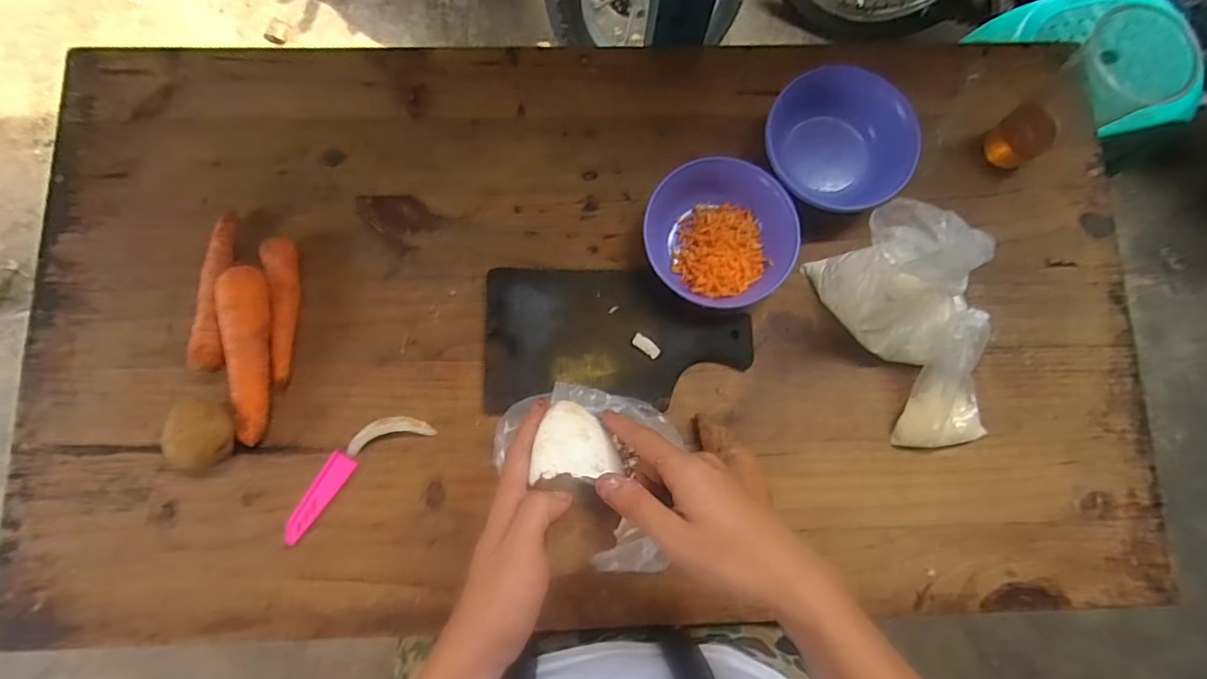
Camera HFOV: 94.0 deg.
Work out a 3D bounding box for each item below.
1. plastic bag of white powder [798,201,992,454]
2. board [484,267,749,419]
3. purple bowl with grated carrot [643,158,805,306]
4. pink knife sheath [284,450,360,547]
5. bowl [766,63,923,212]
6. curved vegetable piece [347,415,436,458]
[{"bbox_3d":[0.295,-0.009,0.499,0.105,0.132,0.228,-24,84,-3],"label":"plastic bag of white powder"},{"bbox_3d":[0.014,-0.004,0.550,0.256,0.016,0.134,-1,83,0],"label":"board"},{"bbox_3d":[0.113,-0.100,0.553,0.139,0.051,0.142,0,83,0],"label":"purple bowl with grated carrot"},{"bbox_3d":[-0.264,0.147,0.521,0.023,0.004,0.094,34,84,4],"label":"pink knife sheath"},{"bbox_3d":[0.236,-0.197,0.578,0.143,0.053,0.144,0,83,0],"label":"bowl"},{"bbox_3d":[-0.201,0.087,0.527,0.078,0.013,0.026,-15,83,-2],"label":"curved vegetable piece"}]

